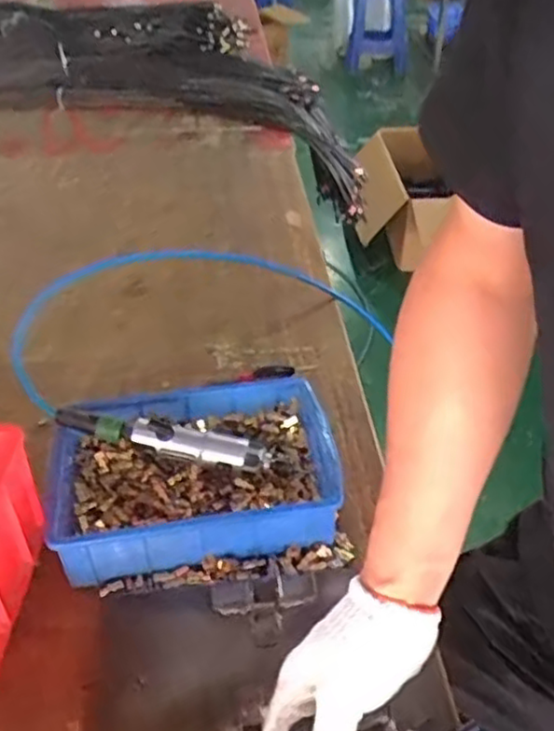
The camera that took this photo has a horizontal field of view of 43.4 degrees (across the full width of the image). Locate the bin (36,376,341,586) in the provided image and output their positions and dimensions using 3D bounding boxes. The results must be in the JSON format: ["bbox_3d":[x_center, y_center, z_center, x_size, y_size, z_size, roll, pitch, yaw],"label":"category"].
[{"bbox_3d":[-0.090,0.117,0.756,0.302,0.081,0.200,-7,39,-7],"label":"bin"}]

